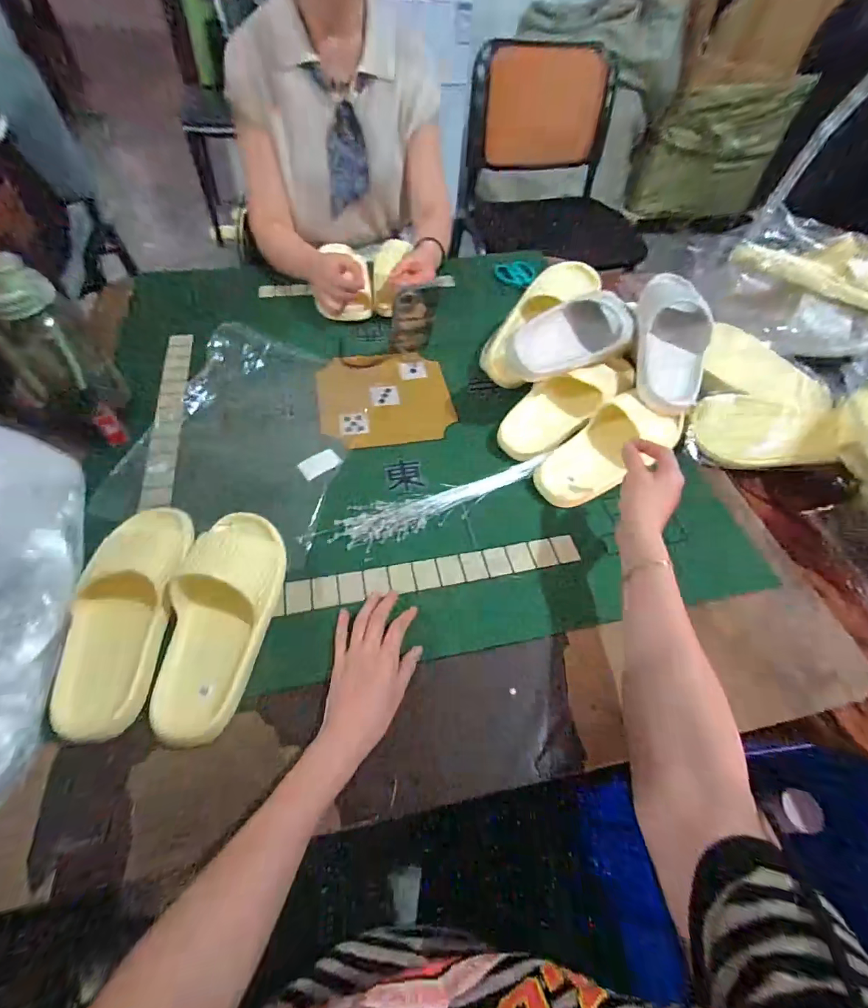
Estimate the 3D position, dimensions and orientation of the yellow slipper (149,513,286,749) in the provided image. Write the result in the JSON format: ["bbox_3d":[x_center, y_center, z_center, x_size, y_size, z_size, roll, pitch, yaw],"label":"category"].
[{"bbox_3d":[-0.227,0.108,0.460,0.095,0.083,0.242,9,54,1],"label":"yellow slipper"}]

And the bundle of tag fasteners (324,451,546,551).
[{"bbox_3d":[0.019,-0.005,0.584,0.295,0.027,0.059,-13,57,-14],"label":"bundle of tag fasteners"}]

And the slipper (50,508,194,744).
[{"bbox_3d":[-0.328,0.102,0.458,0.096,0.063,0.249,3,54,-3],"label":"slipper"}]

